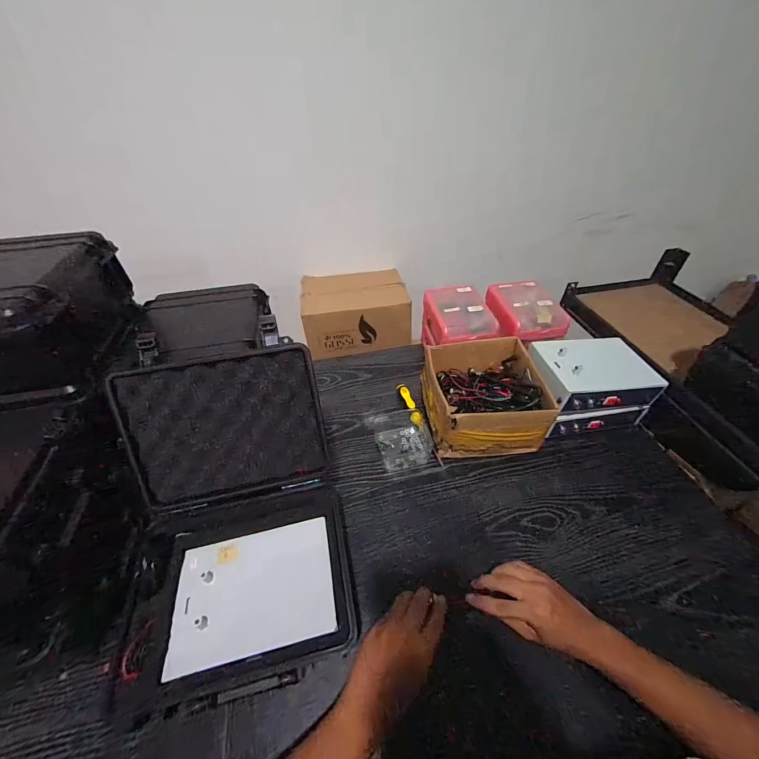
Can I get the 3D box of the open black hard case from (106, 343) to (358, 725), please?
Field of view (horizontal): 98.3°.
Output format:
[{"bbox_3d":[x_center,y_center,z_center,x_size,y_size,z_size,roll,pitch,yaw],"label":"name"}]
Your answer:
[{"bbox_3d":[-0.206,0.179,0.451,0.288,0.251,0.362,-11,46,-9],"label":"open black hard case"}]

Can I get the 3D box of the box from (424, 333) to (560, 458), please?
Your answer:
[{"bbox_3d":[0.205,0.028,0.679,0.212,0.122,0.222,-4,45,-2],"label":"box"}]

